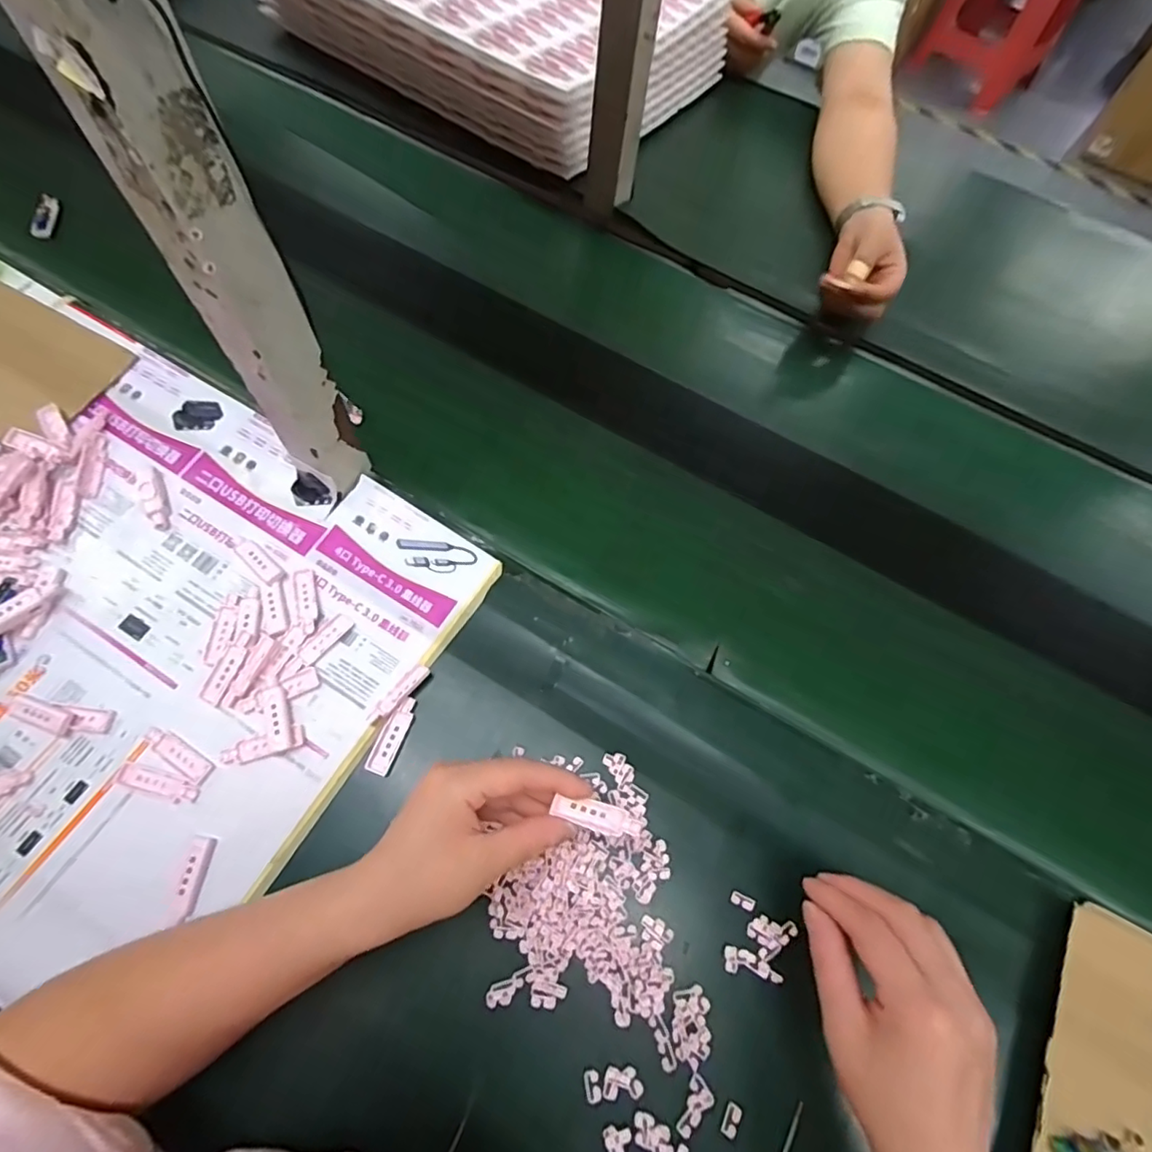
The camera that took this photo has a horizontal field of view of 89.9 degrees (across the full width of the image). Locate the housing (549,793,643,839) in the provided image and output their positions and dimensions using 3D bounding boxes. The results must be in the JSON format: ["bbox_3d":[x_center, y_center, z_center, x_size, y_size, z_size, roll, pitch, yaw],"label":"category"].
[{"bbox_3d":[0.012,0.142,0.339,0.053,0.004,0.016,17,66,-5],"label":"housing"}]

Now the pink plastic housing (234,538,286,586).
[{"bbox_3d":[-0.246,-0.011,0.447,0.050,0.006,0.015,39,70,13],"label":"pink plastic housing"}]

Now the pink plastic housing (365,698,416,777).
[{"bbox_3d":[-0.130,0.113,0.409,0.016,0.004,0.054,20,67,6],"label":"pink plastic housing"}]

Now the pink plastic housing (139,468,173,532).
[{"bbox_3d":[-0.334,-0.060,0.461,0.018,0.008,0.057,-25,70,-13],"label":"pink plastic housing"}]

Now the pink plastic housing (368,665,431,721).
[{"bbox_3d":[-0.126,0.085,0.414,0.012,0.005,0.051,41,70,14],"label":"pink plastic housing"}]

